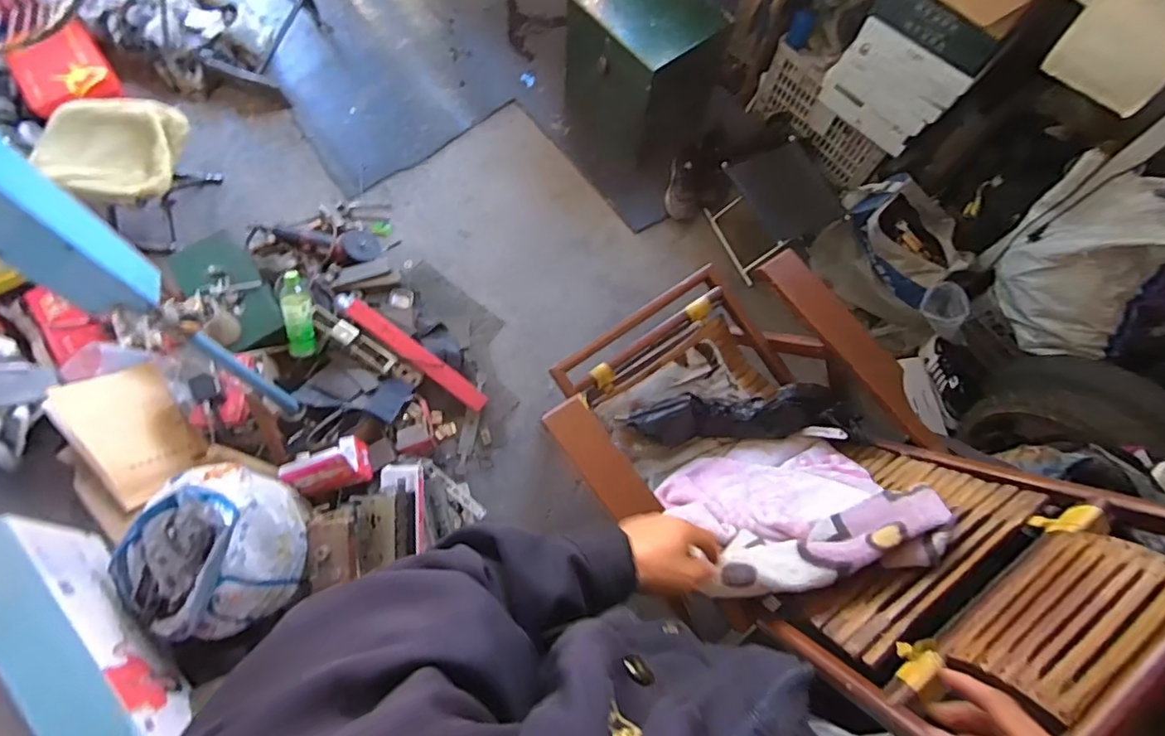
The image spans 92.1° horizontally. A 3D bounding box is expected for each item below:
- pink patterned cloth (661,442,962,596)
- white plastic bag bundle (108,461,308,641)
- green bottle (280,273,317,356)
[{"bbox_3d":[0.322,0.218,0.920,0.389,0.333,0.055,-14,108,11],"label":"pink patterned cloth"},{"bbox_3d":[-0.627,0.307,0.944,0.244,0.226,0.273,26,71,7],"label":"white plastic bag bundle"},{"bbox_3d":[-0.657,-0.124,1.293,0.061,0.052,0.199,1,113,-2],"label":"green bottle"}]

